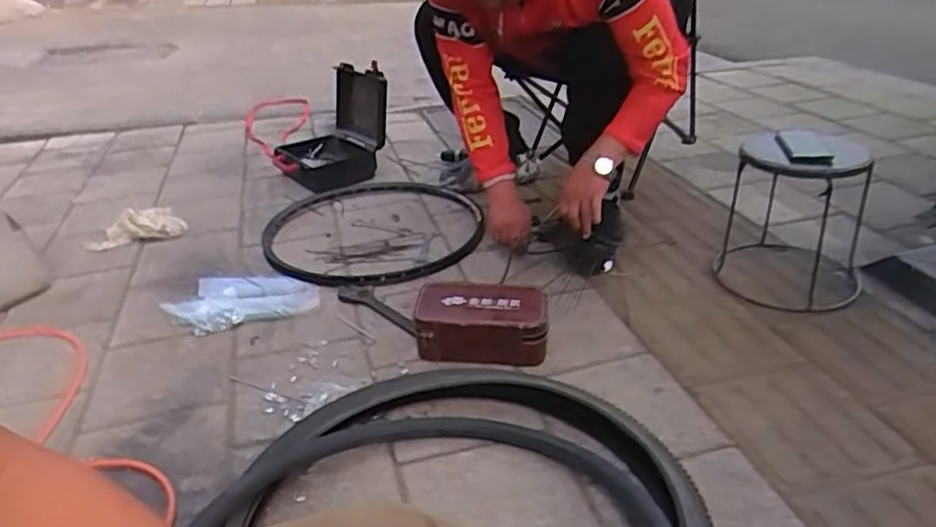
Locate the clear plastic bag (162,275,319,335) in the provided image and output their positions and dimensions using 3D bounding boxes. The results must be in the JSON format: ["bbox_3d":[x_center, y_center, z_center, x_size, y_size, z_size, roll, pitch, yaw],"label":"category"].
[{"bbox_3d":[-0.480,0.077,1.437,0.309,0.031,0.184,-5,29,-2],"label":"clear plastic bag"}]

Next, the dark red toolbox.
[{"bbox_3d":[0.025,0.112,1.230,0.237,0.099,0.129,1,30,10],"label":"dark red toolbox"}]

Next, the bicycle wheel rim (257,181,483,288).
[{"bbox_3d":[-0.240,-0.098,1.703,0.552,0.028,0.587,-9,29,-9],"label":"bicycle wheel rim"}]

